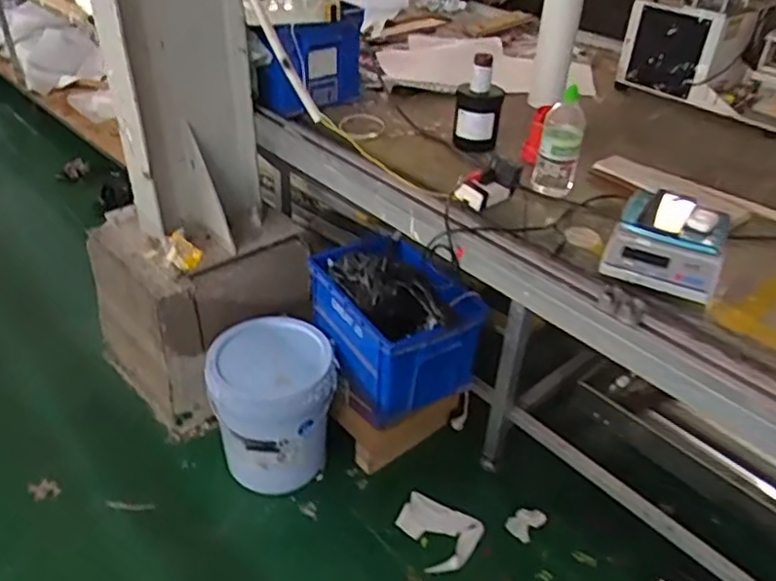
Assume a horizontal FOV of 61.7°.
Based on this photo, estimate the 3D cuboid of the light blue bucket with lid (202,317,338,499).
[{"bbox_3d":[-0.307,0.304,1.760,0.328,0.420,0.293,-2,36,-7],"label":"light blue bucket with lid"}]

